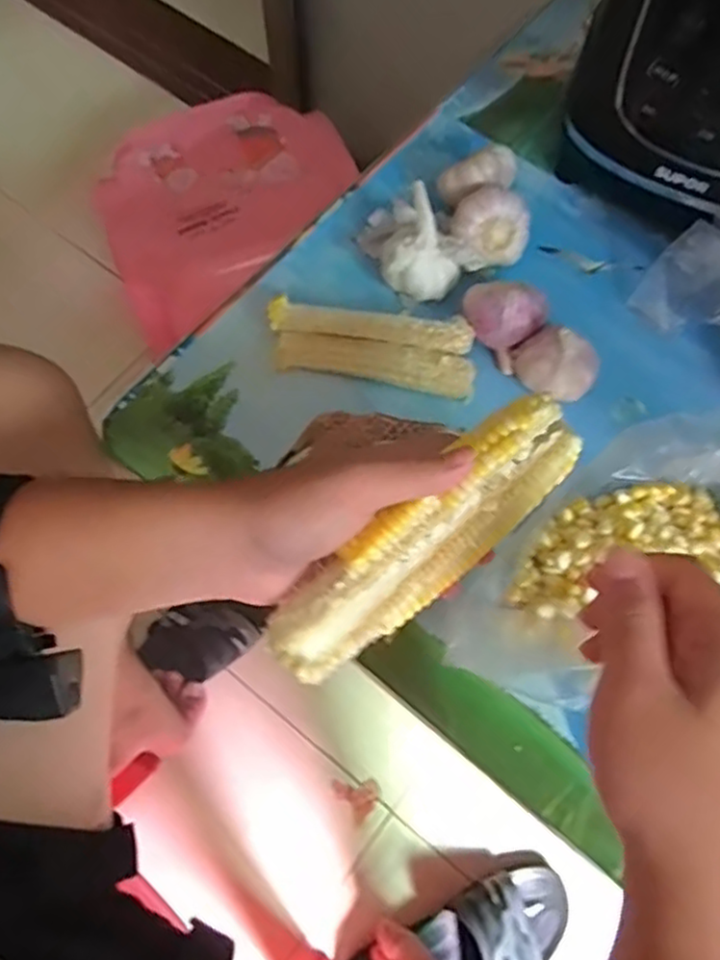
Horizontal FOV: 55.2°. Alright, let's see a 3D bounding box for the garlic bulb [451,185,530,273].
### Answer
[{"bbox_3d":[0.085,-0.171,0.488,0.060,0.048,0.045,-36,74,-13],"label":"garlic bulb"}]

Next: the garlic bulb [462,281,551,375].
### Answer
[{"bbox_3d":[0.093,-0.108,0.459,0.052,0.053,0.042,35,73,11],"label":"garlic bulb"}]

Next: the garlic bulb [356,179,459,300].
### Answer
[{"bbox_3d":[0.031,-0.166,0.477,0.046,0.062,0.077,-21,71,-8],"label":"garlic bulb"}]

